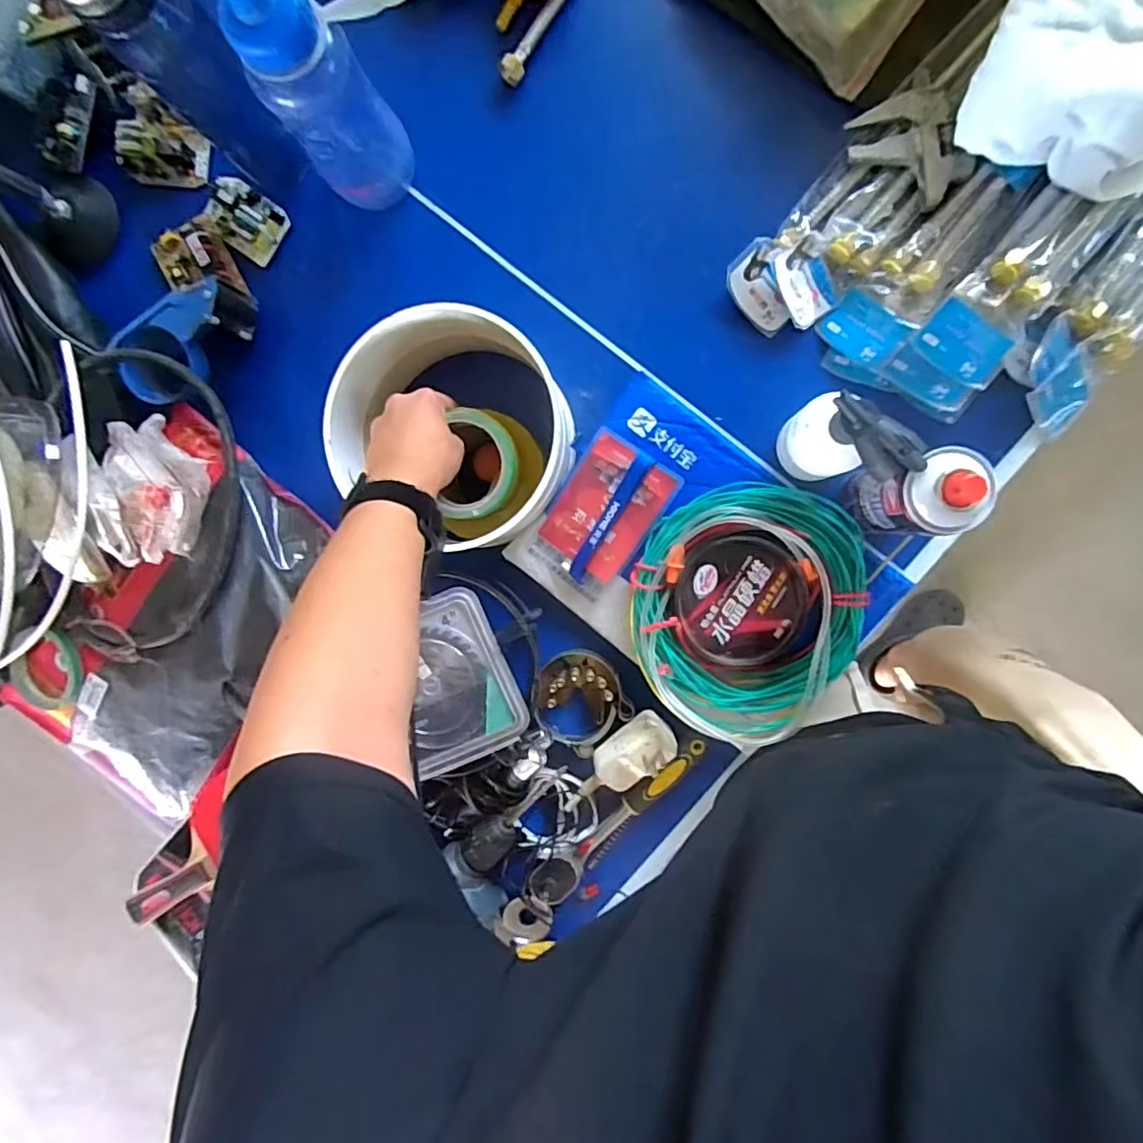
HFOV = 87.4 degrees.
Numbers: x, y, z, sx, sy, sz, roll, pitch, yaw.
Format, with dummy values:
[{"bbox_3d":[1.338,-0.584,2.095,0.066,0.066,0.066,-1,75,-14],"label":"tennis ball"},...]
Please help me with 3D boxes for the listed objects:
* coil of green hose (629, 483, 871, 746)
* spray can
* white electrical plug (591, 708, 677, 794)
[{"bbox_3d":[0.164,0.031,0.563,0.213,0.047,0.226,0,94,6],"label":"coil of green hose"},{"bbox_3d":[0.275,-0.061,0.480,0.056,0.150,0.059,0,94,6],"label":"spray can"},{"bbox_3d":[0.063,0.183,0.605,0.085,0.038,0.052,-39,89,8],"label":"white electrical plug"}]

